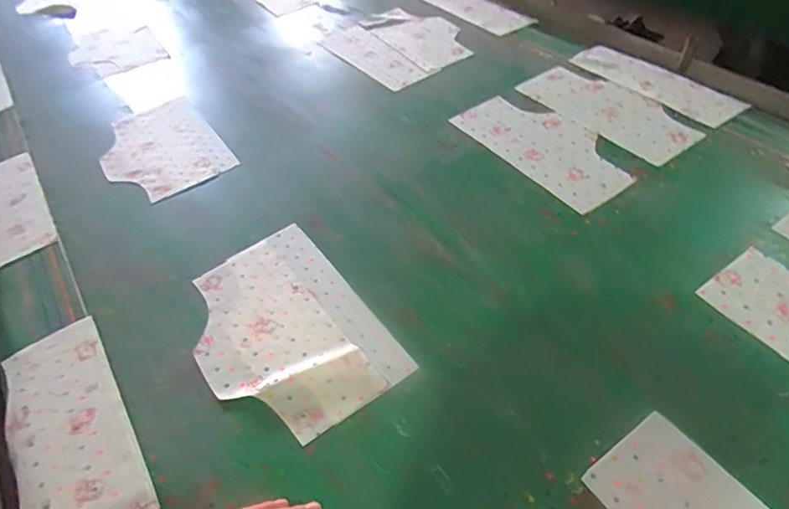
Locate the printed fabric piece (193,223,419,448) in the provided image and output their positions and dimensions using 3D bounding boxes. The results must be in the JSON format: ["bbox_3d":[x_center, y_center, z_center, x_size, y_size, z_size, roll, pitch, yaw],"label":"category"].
[{"bbox_3d":[-0.148,0.093,0.683,0.210,0.007,0.316,-29,50,-20],"label":"printed fabric piece"}]

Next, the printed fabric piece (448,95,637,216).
[{"bbox_3d":[0.256,-0.191,0.893,0.164,0.005,0.322,-27,50,-18],"label":"printed fabric piece"}]

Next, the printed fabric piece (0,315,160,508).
[{"bbox_3d":[-0.387,0.208,0.618,0.128,0.010,0.322,-32,50,-16],"label":"printed fabric piece"}]

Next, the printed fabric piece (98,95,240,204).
[{"bbox_3d":[-0.453,-0.205,1.000,0.201,0.020,0.318,-35,51,-13],"label":"printed fabric piece"}]

